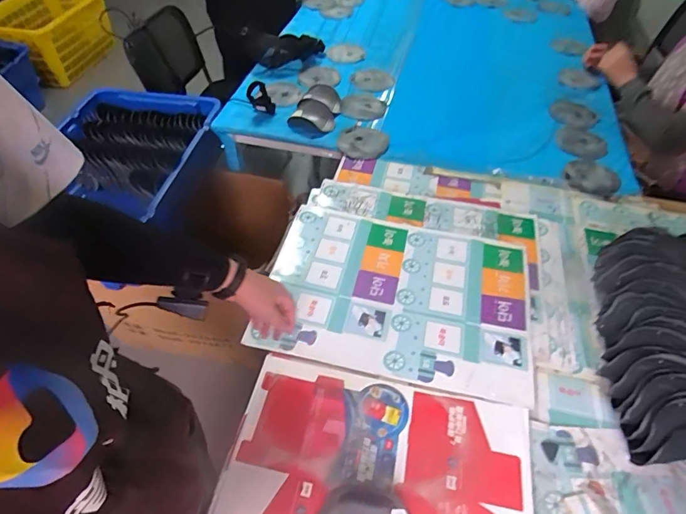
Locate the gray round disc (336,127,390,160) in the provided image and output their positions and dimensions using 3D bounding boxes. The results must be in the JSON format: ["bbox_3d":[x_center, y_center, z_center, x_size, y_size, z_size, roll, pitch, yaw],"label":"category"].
[{"bbox_3d":[0.055,-0.329,1.210,0.135,0.013,0.146,2,49,-2],"label":"gray round disc"}]

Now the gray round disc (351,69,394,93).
[{"bbox_3d":[0.108,-0.599,1.449,0.118,0.027,0.147,-26,55,-23],"label":"gray round disc"}]

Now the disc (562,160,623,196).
[{"bbox_3d":[0.666,-0.217,1.139,0.134,0.021,0.124,2,49,-2],"label":"disc"}]

